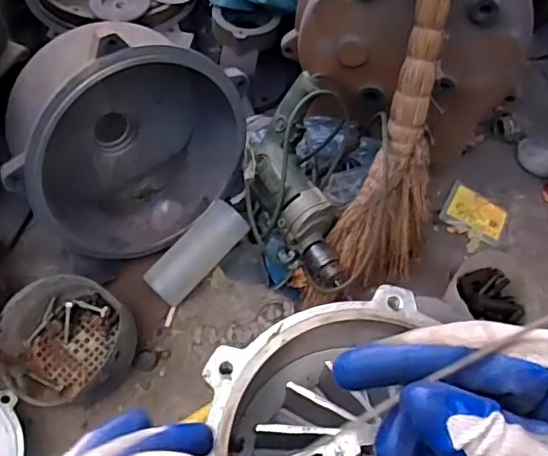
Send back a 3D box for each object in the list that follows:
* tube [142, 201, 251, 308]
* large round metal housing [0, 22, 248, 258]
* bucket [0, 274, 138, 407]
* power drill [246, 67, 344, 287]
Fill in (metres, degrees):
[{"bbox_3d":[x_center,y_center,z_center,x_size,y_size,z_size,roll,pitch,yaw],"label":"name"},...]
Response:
[{"bbox_3d":[-0.110,0.035,0.841,0.058,0.055,0.160,39,79,18],"label":"tube"},{"bbox_3d":[-0.203,-0.127,0.830,0.179,0.334,0.303,42,107,38],"label":"large round metal housing"},{"bbox_3d":[-0.283,0.155,0.791,0.172,0.085,0.175,2,59,-3],"label":"bucket"},{"bbox_3d":[0.035,-0.058,0.840,0.146,0.102,0.301,-11,77,-10],"label":"power drill"}]

